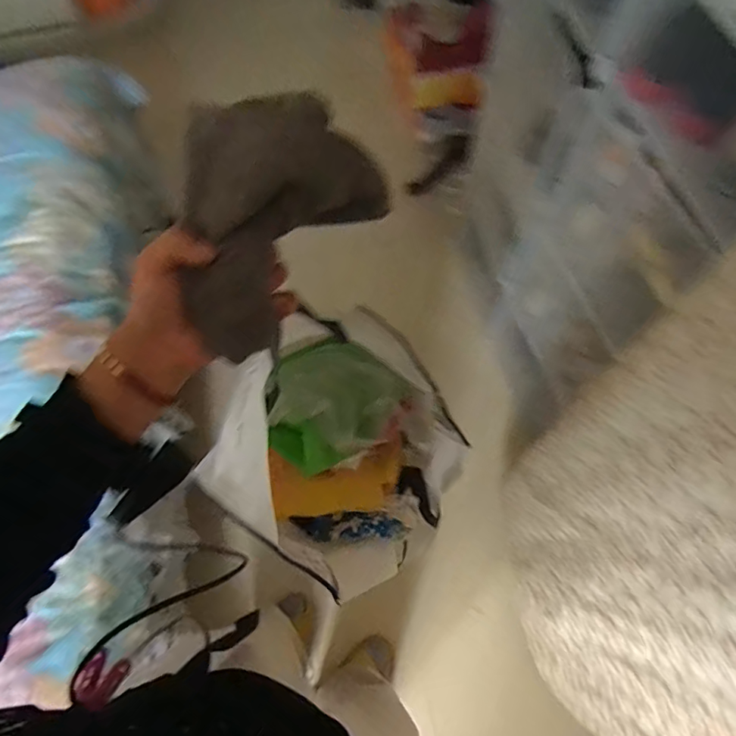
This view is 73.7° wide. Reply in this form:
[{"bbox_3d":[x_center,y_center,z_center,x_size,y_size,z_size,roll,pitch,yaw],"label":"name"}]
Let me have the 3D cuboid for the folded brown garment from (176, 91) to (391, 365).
[{"bbox_3d":[-0.076,-0.105,0.335,0.100,0.112,0.161,38,71,15],"label":"folded brown garment"}]

